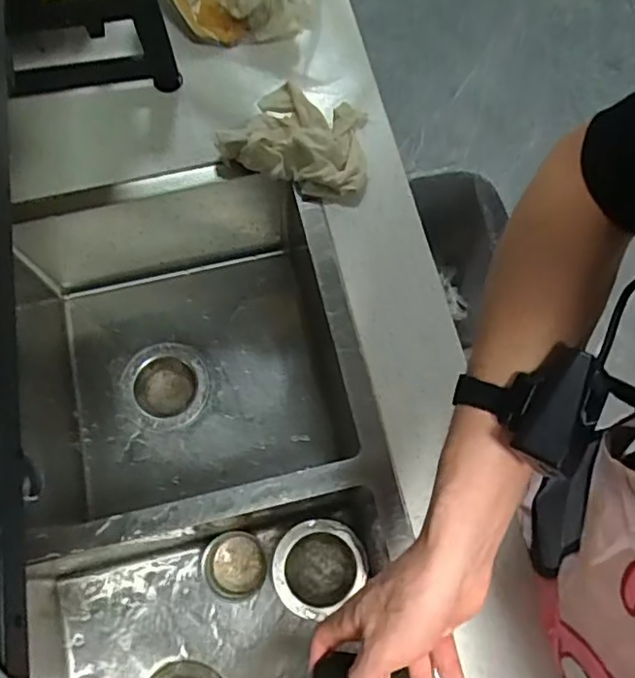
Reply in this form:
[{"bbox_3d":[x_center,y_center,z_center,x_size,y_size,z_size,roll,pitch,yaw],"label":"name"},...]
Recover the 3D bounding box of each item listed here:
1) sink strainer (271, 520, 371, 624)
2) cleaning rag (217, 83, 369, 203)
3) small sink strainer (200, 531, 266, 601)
[{"bbox_3d":[0.000,0.265,0.729,0.108,0.034,0.097,-39,77,-11],"label":"sink strainer"},{"bbox_3d":[-0.020,-0.225,0.681,0.164,0.046,0.125,13,73,4],"label":"cleaning rag"},{"bbox_3d":[-0.100,0.268,0.737,0.073,0.021,0.075,0,73,0],"label":"small sink strainer"}]

